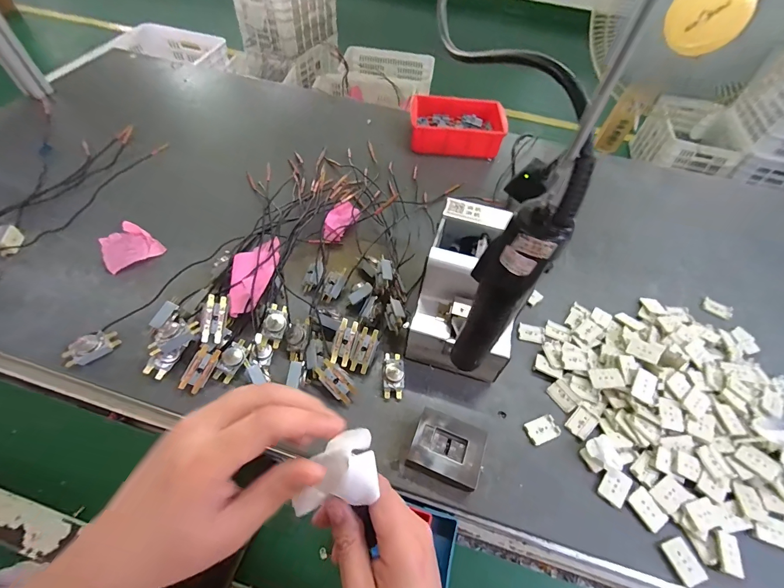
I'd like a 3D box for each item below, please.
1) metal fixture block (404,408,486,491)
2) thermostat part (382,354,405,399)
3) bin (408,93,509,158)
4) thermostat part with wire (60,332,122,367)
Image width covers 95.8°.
[{"bbox_3d":[0.065,0.183,0.417,0.081,0.026,0.071,20,56,9],"label":"metal fixture block"},{"bbox_3d":[0.002,0.106,0.470,0.028,0.024,0.058,1,55,-3],"label":"thermostat part"},{"bbox_3d":[0.144,-0.377,0.795,0.206,0.068,0.152,7,55,4],"label":"bin"},{"bbox_3d":[-0.391,0.071,0.462,0.026,0.027,0.059,40,62,21],"label":"thermostat part with wire"}]

